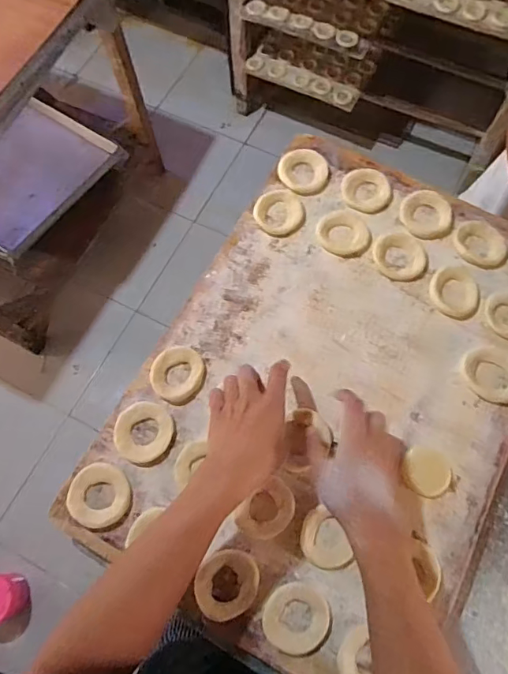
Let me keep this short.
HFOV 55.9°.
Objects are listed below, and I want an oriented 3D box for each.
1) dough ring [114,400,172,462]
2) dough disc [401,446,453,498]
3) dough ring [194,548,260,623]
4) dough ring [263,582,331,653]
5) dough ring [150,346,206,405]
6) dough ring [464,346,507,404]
[{"bbox_3d":[-0.128,0.109,0.553,0.066,0.009,0.065,0,70,1],"label":"dough ring"},{"bbox_3d":[0.196,0.153,0.541,0.052,0.013,0.052,0,70,1],"label":"dough disc"},{"bbox_3d":[-0.027,0.262,0.506,0.057,0.005,0.068,30,73,11],"label":"dough ring"},{"bbox_3d":[0.044,0.292,0.499,0.063,0.014,0.066,0,70,1],"label":"dough ring"},{"bbox_3d":[-0.092,0.044,0.580,0.066,0.012,0.065,0,70,1],"label":"dough ring"},{"bbox_3d":[0.291,0.045,0.579,0.070,0.006,0.066,0,70,1],"label":"dough ring"}]

